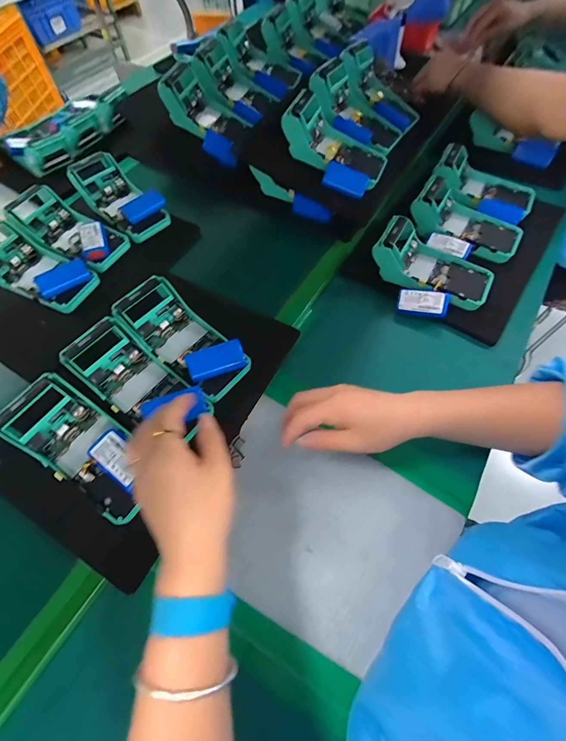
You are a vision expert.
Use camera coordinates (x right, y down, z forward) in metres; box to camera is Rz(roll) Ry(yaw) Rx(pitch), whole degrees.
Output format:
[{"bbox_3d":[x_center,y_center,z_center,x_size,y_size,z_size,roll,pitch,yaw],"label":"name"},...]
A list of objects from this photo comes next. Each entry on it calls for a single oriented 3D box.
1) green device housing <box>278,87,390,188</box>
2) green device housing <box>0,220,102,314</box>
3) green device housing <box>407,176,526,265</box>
[{"bbox_3d":[0.089,-0.360,0.526,0.155,0.080,0.115,32,60,15],"label":"green device housing"},{"bbox_3d":[-0.353,-0.146,0.483,0.165,0.054,0.083,20,57,8],"label":"green device housing"},{"bbox_3d":[0.292,-0.239,0.530,0.170,0.061,0.087,26,59,12],"label":"green device housing"}]

